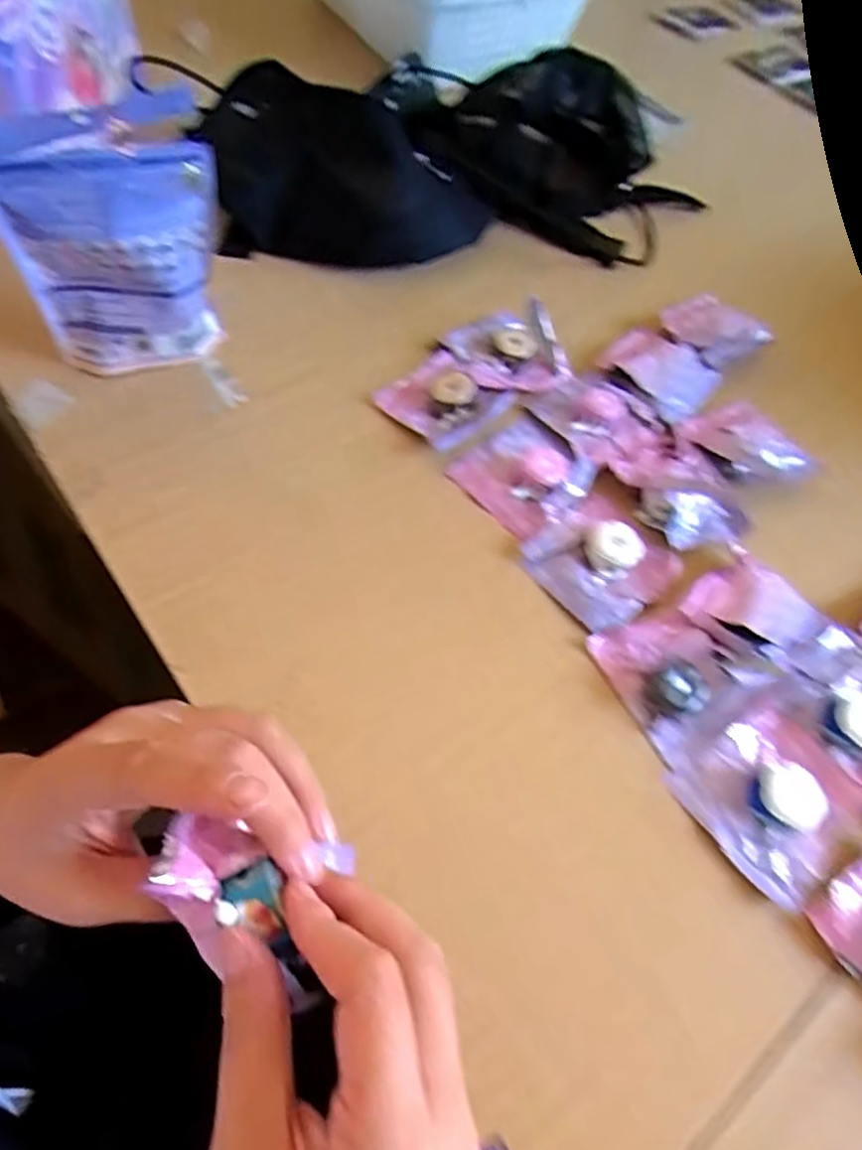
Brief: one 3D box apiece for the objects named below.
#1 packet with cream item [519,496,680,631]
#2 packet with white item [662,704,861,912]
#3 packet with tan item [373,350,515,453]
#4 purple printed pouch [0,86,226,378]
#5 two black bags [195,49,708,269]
[{"bbox_3d":[0.115,-0.010,0.434,0.082,0.017,0.080,-32,71,-21],"label":"packet with cream item"},{"bbox_3d":[0.199,0.124,0.369,0.091,0.021,0.087,-33,71,-21],"label":"packet with white item"},{"bbox_3d":[0.011,-0.135,0.489,0.074,0.021,0.076,-37,72,-23],"label":"packet with tan item"},{"bbox_3d":[-0.209,-0.223,0.441,0.135,0.160,0.073,-22,67,-17],"label":"purple printed pouch"},{"bbox_3d":[0.016,-0.386,0.599,0.415,0.124,0.218,-16,66,-15],"label":"two black bags"}]

